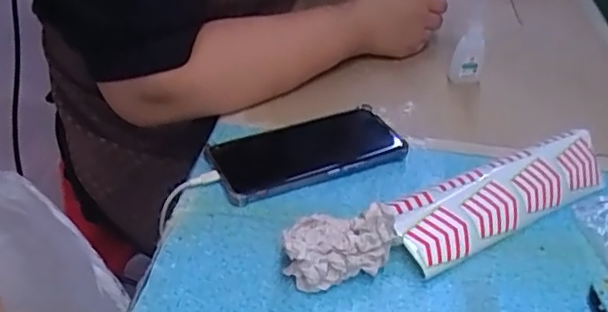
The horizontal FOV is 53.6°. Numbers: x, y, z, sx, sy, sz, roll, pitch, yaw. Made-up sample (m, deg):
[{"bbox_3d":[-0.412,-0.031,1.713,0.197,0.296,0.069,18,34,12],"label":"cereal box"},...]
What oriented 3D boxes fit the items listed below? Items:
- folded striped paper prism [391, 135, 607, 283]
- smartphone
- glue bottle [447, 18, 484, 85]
[{"bbox_3d":[0.163,0.031,0.489,0.213,0.035,0.056,-19,42,-26],"label":"folded striped paper prism"},{"bbox_3d":[0.002,-0.006,0.539,0.167,0.014,0.082,-15,40,-22],"label":"smartphone"},{"bbox_3d":[0.179,-0.111,0.649,0.031,0.069,0.018,18,18,19],"label":"glue bottle"}]

